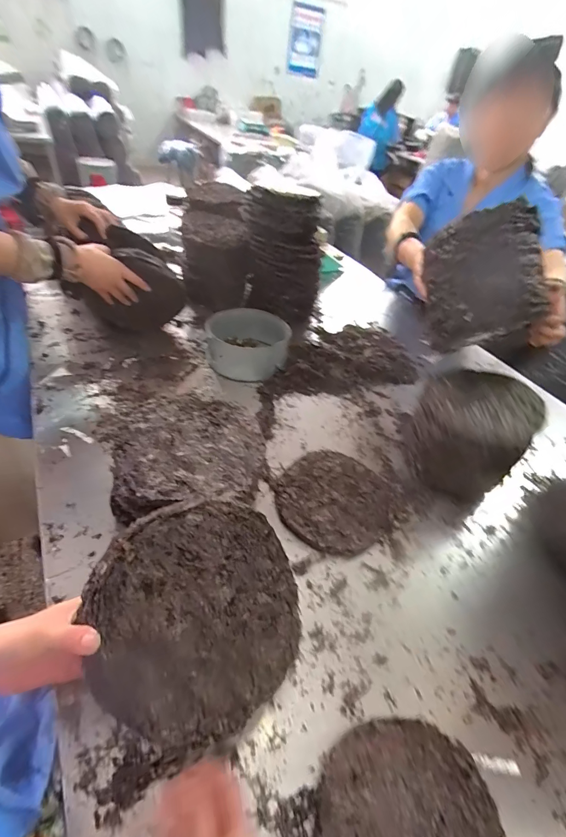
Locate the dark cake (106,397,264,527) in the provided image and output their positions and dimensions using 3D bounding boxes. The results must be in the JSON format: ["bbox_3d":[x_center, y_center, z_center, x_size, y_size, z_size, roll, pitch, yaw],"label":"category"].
[{"bbox_3d":[-0.129,0.037,0.513,0.201,0.037,0.182,-11,47,-21],"label":"dark cake"}]

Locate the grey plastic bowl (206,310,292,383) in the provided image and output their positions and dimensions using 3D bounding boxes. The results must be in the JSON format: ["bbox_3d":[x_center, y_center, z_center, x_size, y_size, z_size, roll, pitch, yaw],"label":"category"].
[{"bbox_3d":[-0.086,-0.180,0.882,0.185,0.088,0.167,6,43,-4],"label":"grey plastic bowl"}]

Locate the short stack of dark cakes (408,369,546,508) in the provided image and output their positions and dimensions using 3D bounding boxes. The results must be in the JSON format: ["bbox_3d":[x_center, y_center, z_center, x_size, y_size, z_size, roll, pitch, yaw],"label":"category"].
[{"bbox_3d":[0.346,0.029,0.695,0.193,0.166,0.203,35,48,24],"label":"short stack of dark cakes"}]

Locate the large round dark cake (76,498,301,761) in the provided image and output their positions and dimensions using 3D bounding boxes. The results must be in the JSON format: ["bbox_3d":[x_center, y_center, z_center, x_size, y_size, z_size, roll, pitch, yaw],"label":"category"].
[{"bbox_3d":[-0.067,0.179,0.347,0.198,0.017,0.192,17,59,-32],"label":"large round dark cake"}]

